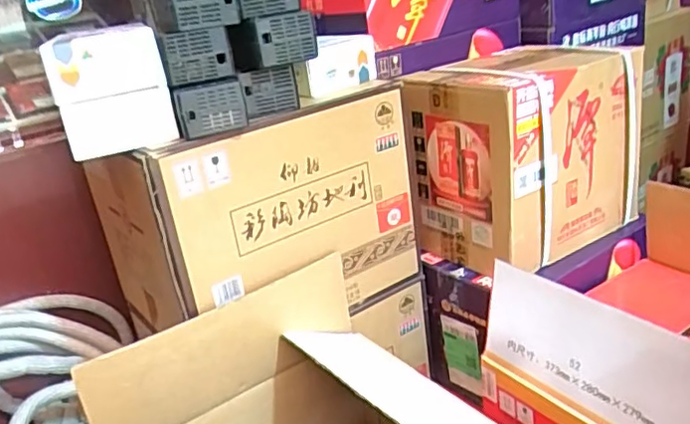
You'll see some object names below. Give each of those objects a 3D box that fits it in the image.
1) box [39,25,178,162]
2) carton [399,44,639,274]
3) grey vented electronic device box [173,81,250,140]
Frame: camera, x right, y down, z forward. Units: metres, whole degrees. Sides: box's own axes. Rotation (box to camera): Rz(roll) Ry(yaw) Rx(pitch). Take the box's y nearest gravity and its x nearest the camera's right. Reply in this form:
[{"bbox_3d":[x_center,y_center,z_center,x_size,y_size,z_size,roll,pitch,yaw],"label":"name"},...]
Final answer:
[{"bbox_3d":[-0.262,-0.132,0.675,0.119,0.132,0.061,-16,24,-18],"label":"box"},{"bbox_3d":[0.285,-0.098,0.978,0.321,0.284,0.224,-21,26,-30],"label":"carton"},{"bbox_3d":[-0.158,-0.119,0.706,0.080,0.061,0.038,-18,45,-22],"label":"grey vented electronic device box"}]

